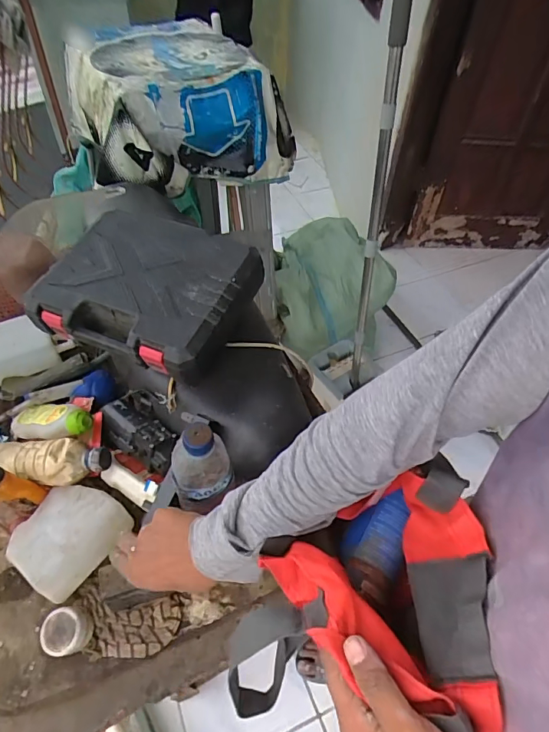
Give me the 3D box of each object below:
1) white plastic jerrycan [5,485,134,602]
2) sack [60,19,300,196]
[{"bbox_3d":[-0.262,0.209,0.568,0.119,0.036,0.124,29,55,20],"label":"white plastic jerrycan"},{"bbox_3d":[-0.229,-0.637,1.104,0.476,0.218,0.449,-18,54,-17],"label":"sack"}]

